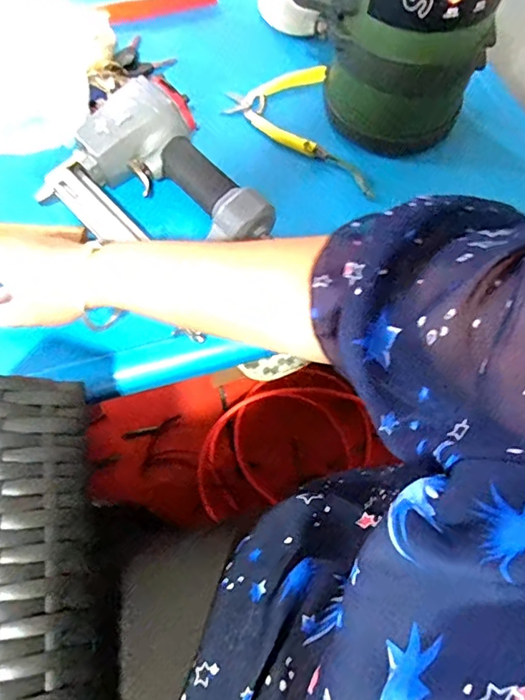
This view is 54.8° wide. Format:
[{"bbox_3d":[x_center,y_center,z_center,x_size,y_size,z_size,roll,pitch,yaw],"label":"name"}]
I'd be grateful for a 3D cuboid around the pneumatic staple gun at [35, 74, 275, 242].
[{"bbox_3d":[-0.090,-0.153,0.473,0.213,0.060,0.157,37,70,15],"label":"pneumatic staple gun"}]

